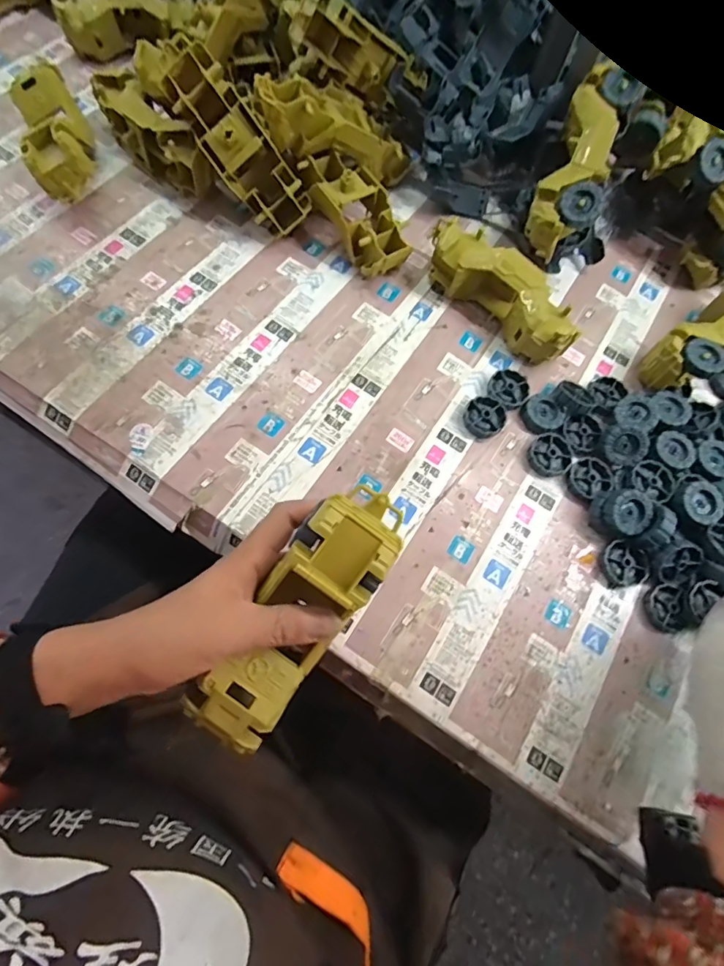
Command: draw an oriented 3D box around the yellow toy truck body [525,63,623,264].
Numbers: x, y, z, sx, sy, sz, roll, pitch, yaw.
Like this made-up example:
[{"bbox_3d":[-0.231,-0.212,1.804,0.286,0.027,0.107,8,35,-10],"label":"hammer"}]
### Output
[{"bbox_3d":[0.210,-0.307,0.467,0.054,0.053,0.165,22,100,4],"label":"yellow toy truck body"}]

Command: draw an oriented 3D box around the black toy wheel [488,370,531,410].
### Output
[{"bbox_3d":[0.141,-0.089,0.463,0.037,0.014,0.041,37,71,8],"label":"black toy wheel"}]

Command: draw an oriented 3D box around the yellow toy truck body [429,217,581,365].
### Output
[{"bbox_3d":[0.130,-0.185,0.472,0.173,0.072,0.047,42,71,9],"label":"yellow toy truck body"}]

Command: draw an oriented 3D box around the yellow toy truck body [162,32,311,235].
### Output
[{"bbox_3d":[-0.119,-0.328,0.460,0.066,0.050,0.176,-43,107,-13],"label":"yellow toy truck body"}]

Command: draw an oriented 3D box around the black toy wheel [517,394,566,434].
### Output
[{"bbox_3d":[0.172,-0.065,0.456,0.037,0.010,0.037,2,70,-5],"label":"black toy wheel"}]

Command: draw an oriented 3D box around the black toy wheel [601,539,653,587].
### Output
[{"bbox_3d":[0.228,0.070,0.414,0.038,0.012,0.038,2,70,-5],"label":"black toy wheel"}]

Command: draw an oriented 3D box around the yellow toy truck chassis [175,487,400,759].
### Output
[{"bbox_3d":[-0.037,0.079,0.280,0.053,0.039,0.169,34,92,8],"label":"yellow toy truck chassis"}]

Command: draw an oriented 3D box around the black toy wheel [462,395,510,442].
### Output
[{"bbox_3d":[0.116,-0.061,0.449,0.038,0.010,0.041,2,70,-5],"label":"black toy wheel"}]

